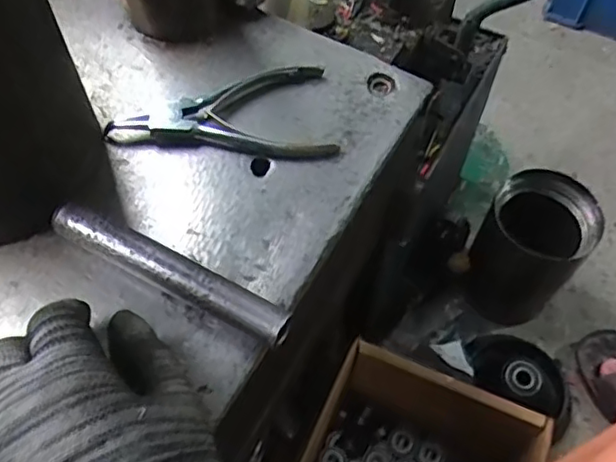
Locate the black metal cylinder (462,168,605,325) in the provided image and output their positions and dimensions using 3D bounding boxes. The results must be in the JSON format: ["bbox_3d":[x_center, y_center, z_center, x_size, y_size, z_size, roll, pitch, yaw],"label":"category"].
[{"bbox_3d":[0.262,0.026,0.765,0.113,0.181,0.111,0,59,0],"label":"black metal cylinder"}]

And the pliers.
[{"bbox_3d":[-0.055,-0.076,0.394,0.137,0.013,0.069,-1,59,-1],"label":"pliers"}]

